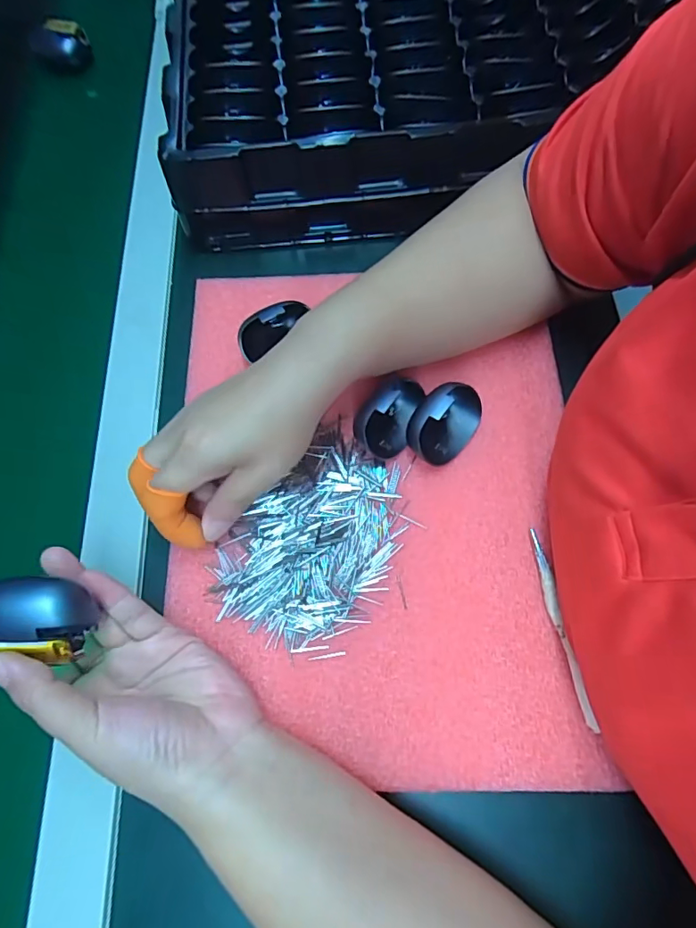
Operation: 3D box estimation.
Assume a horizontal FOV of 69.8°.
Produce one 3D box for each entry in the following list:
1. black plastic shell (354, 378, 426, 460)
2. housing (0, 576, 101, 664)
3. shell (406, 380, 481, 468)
[{"bbox_3d":[0.026,-0.032,0.327,0.034,0.030,0.055,20,71,10],"label":"black plastic shell"},{"bbox_3d":[-0.154,0.075,0.244,0.053,0.031,0.032,12,59,-7],"label":"housing"},{"bbox_3d":[0.063,-0.028,0.324,0.037,0.030,0.055,33,74,14],"label":"shell"}]

